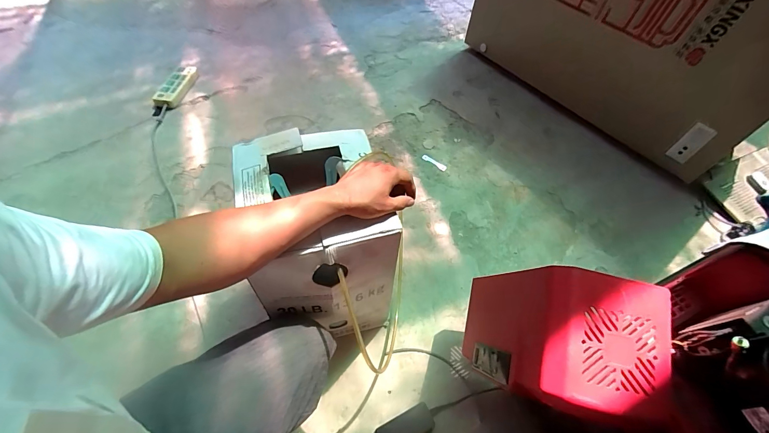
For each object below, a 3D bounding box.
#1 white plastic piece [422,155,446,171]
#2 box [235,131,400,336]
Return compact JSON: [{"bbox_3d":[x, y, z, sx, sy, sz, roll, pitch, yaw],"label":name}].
[{"bbox_3d":[0.172,-0.186,1.154,0.093,0.010,0.022,32,59,17],"label":"white plastic piece"},{"bbox_3d":[-0.127,0.062,0.681,0.231,0.381,0.266,-13,58,-13],"label":"box"}]

